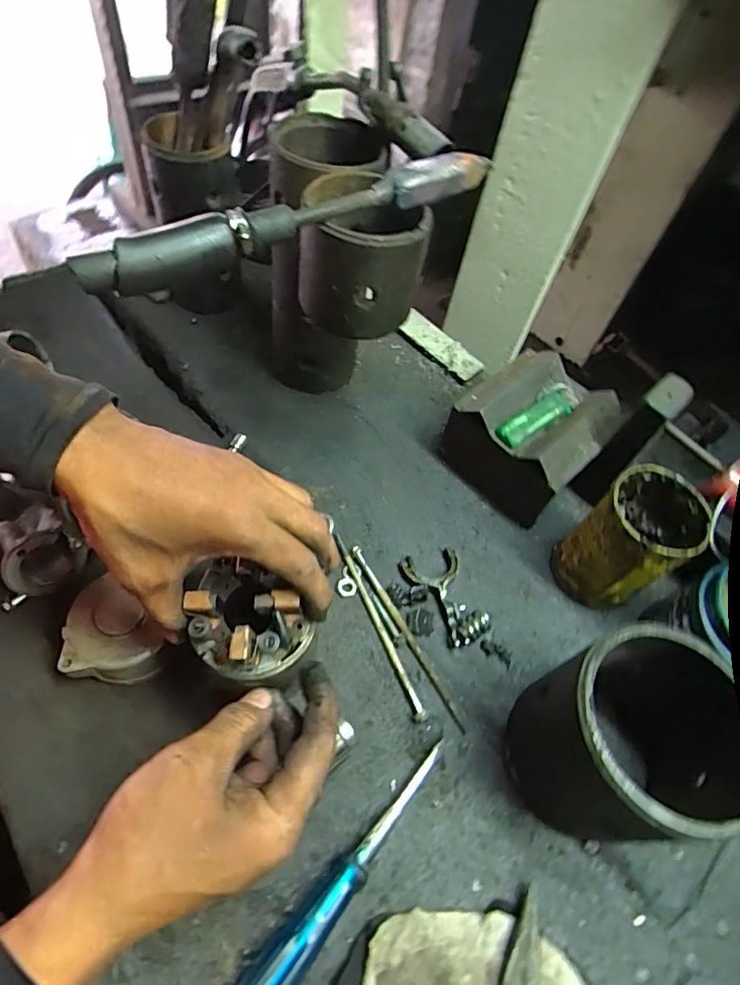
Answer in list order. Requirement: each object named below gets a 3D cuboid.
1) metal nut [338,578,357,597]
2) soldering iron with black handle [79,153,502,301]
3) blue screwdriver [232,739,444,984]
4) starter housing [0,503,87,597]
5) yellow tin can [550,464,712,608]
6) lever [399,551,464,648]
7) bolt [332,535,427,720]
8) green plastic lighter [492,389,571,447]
[{"bbox_3d":[-0.019,0.079,0.437,0.015,0.004,0.015,4,55,-6],"label":"metal nut"},{"bbox_3d":[-0.036,-0.168,0.321,0.271,0.028,0.024,-26,63,-24],"label":"soldering iron with black handle"},{"bbox_3d":[-0.015,0.240,0.322,0.027,0.030,0.186,39,59,17],"label":"blue screwdriver"},{"bbox_3d":[-0.257,0.044,0.404,0.052,0.055,0.055,2,56,-3],"label":"starter housing"},{"bbox_3d":[0.208,0.042,0.429,0.076,0.113,0.071,4,57,-6],"label":"yellow tin can"},{"bbox_3d":[0.060,0.088,0.435,0.050,0.013,0.082,-9,58,-14],"label":"lever"},{"bbox_3d":[0.006,0.105,0.422,0.009,0.008,0.161,-17,60,-19],"label":"bolt"},{"bbox_3d":[0.146,-0.066,0.459,0.074,0.019,0.024,-28,64,-25],"label":"green plastic lighter"}]

